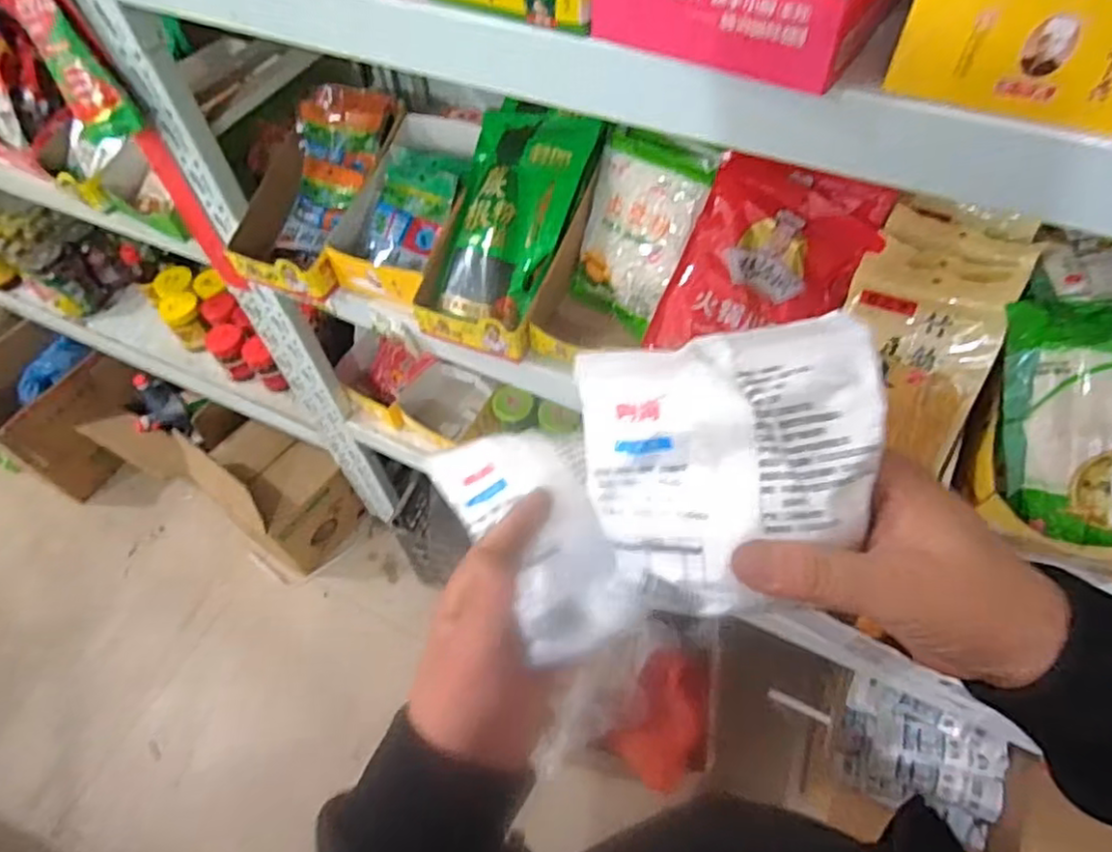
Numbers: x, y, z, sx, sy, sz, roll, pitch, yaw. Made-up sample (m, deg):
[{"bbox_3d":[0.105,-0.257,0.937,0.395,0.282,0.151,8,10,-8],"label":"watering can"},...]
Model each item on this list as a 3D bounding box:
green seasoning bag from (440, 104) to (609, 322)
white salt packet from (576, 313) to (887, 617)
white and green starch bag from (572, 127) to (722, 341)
[{"bbox_3d":[-0.055,-0.230,0.768,0.146,0.045,0.232,19,91,20],"label":"green seasoning bag"},{"bbox_3d":[0.072,0.019,0.274,0.114,0.024,0.112,-8,92,18],"label":"white salt packet"},{"bbox_3d":[0.089,-0.221,0.754,0.140,0.200,0.022,35,30,31],"label":"white and green starch bag"}]

